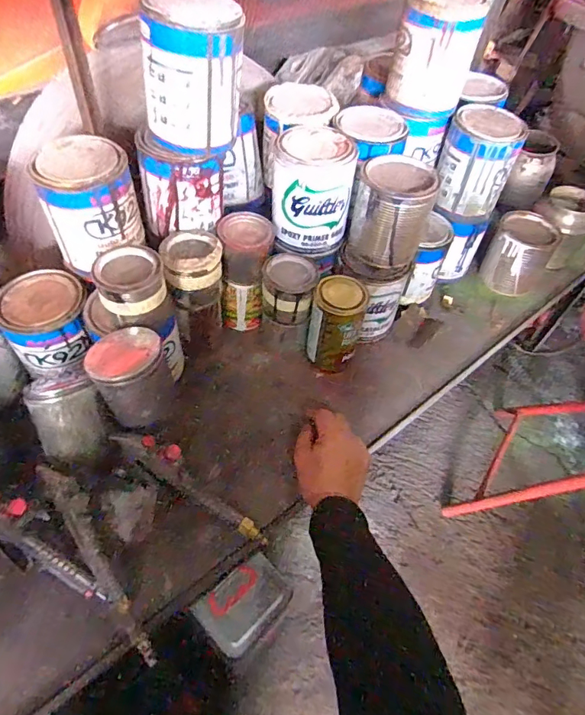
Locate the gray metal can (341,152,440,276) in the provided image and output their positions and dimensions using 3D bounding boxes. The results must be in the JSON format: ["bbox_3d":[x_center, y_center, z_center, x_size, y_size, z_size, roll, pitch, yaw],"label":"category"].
[{"bbox_3d":[0.128,-0.187,0.607,0.098,0.113,0.097,3,51,-3],"label":"gray metal can"}]

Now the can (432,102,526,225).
[{"bbox_3d":[0.275,-0.287,0.693,0.101,0.134,0.101,3,51,-3],"label":"can"}]

